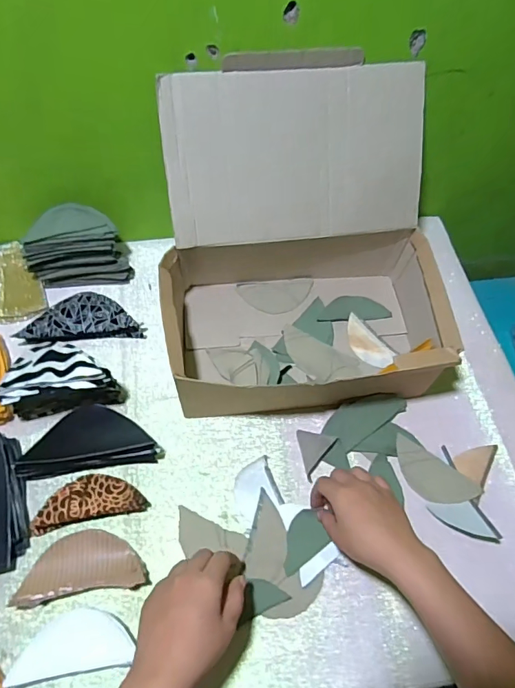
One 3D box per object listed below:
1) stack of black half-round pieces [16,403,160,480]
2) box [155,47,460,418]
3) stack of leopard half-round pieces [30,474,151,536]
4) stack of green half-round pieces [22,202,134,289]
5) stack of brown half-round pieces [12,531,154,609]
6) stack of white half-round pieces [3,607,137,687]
[{"bbox_3d":[-0.193,0.109,0.522,0.155,0.048,0.071,-7,61,-7],"label":"stack of black half-round pieces"},{"bbox_3d":[0.056,-0.116,0.544,0.337,0.243,0.333,-5,61,-6],"label":"box"},{"bbox_3d":[-0.188,0.174,0.500,0.121,0.021,0.047,-10,62,-9],"label":"stack of leopard half-round pieces"},{"bbox_3d":[-0.253,-0.140,0.629,0.135,0.087,0.072,-5,61,-6],"label":"stack of green half-round pieces"},{"bbox_3d":[-0.178,0.227,0.464,0.120,0.027,0.059,-7,61,-7],"label":"stack of brown half-round pieces"},{"bbox_3d":[-0.177,0.289,0.435,0.105,0.015,0.053,-6,61,-7],"label":"stack of white half-round pieces"}]

